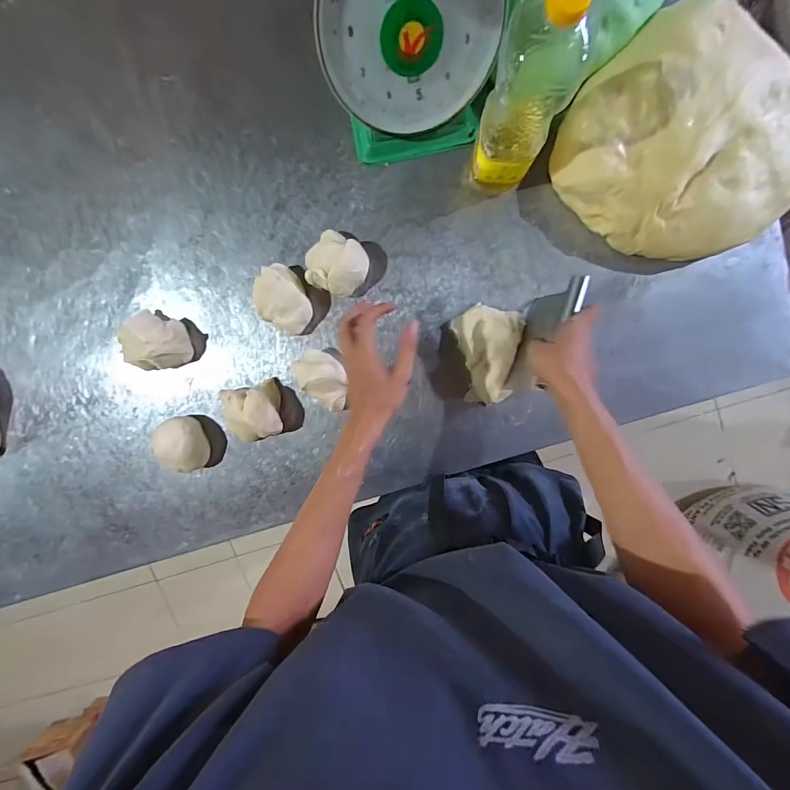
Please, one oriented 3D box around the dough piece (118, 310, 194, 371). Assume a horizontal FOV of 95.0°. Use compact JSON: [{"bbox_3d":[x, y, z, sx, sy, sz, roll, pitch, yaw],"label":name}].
[{"bbox_3d":[-0.374,-0.083,0.557,0.105,0.059,0.089,4,98,3],"label":"dough piece"}]

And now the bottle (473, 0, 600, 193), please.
[{"bbox_3d":[0.135,-0.304,0.393,0.081,0.262,0.069,24,98,0],"label":"bottle"}]

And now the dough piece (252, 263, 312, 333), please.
[{"bbox_3d":[-0.169,-0.144,0.554,0.091,0.054,0.080,39,98,-2],"label":"dough piece"}]

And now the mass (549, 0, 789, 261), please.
[{"bbox_3d":[0.357,-0.307,0.464,0.234,0.107,0.278,-40,94,7],"label":"mass"}]

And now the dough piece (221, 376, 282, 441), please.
[{"bbox_3d":[-0.226,0.029,0.567,0.090,0.057,0.088,-13,97,5],"label":"dough piece"}]

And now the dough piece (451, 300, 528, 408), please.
[{"bbox_3d":[0.130,-0.057,0.533,0.094,0.056,0.140,8,98,2],"label":"dough piece"}]

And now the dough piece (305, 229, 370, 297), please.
[{"bbox_3d":[-0.084,-0.191,0.533,0.084,0.047,0.081,0,98,3],"label":"dough piece"}]

